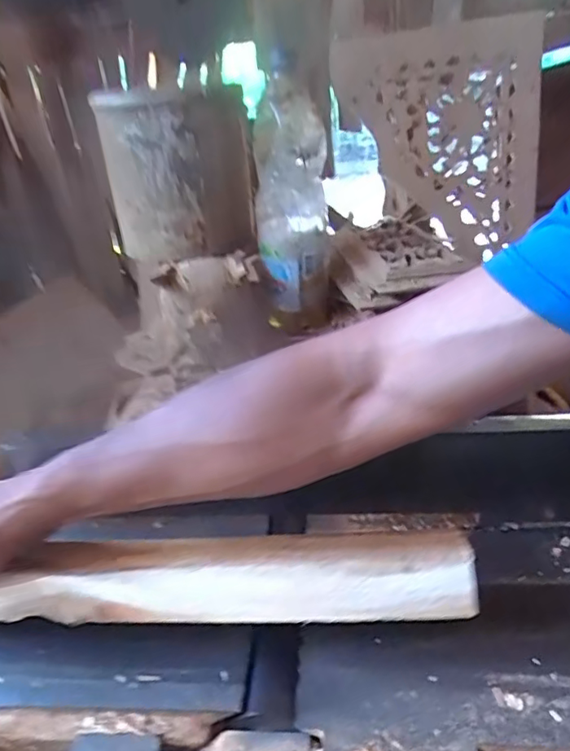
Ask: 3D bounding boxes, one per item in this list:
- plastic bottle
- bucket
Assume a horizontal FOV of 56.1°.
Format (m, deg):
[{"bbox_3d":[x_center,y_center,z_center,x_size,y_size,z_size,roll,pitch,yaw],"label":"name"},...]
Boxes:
[{"bbox_3d":[0.010,-0.204,0.659,0.089,0.293,0.069,-6,29,-1],"label":"plastic bottle"},{"bbox_3d":[-0.130,-0.245,0.649,0.141,0.177,0.141,-4,29,2],"label":"bucket"}]

